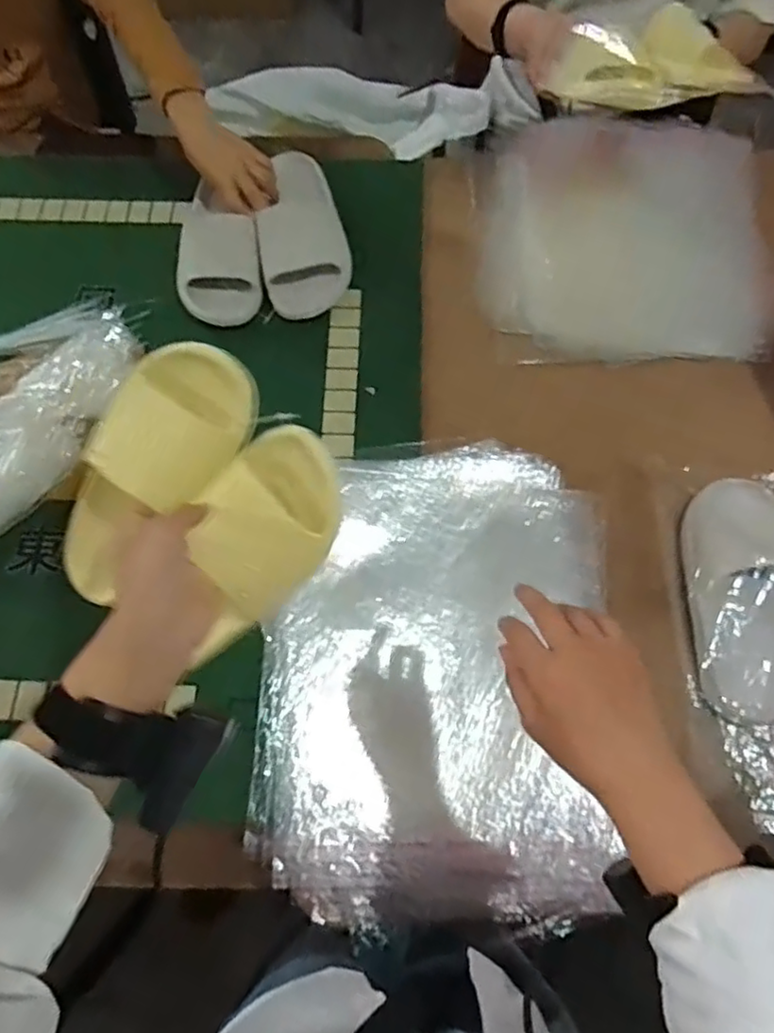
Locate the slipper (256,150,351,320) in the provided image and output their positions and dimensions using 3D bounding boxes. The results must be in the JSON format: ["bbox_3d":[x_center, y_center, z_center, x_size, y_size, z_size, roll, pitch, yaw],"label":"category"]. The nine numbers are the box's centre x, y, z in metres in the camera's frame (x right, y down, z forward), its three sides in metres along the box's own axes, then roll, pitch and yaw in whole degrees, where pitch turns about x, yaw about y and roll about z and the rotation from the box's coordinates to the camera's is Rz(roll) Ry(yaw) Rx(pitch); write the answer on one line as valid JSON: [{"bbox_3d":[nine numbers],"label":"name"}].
[{"bbox_3d":[-0.112,-0.375,0.840,0.108,0.054,0.239,-8,68,-5],"label":"slipper"}]

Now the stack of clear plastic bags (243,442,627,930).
[{"bbox_3d":[0.057,0.139,0.647,0.332,0.028,0.476,6,68,0],"label":"stack of clear plastic bags"}]

